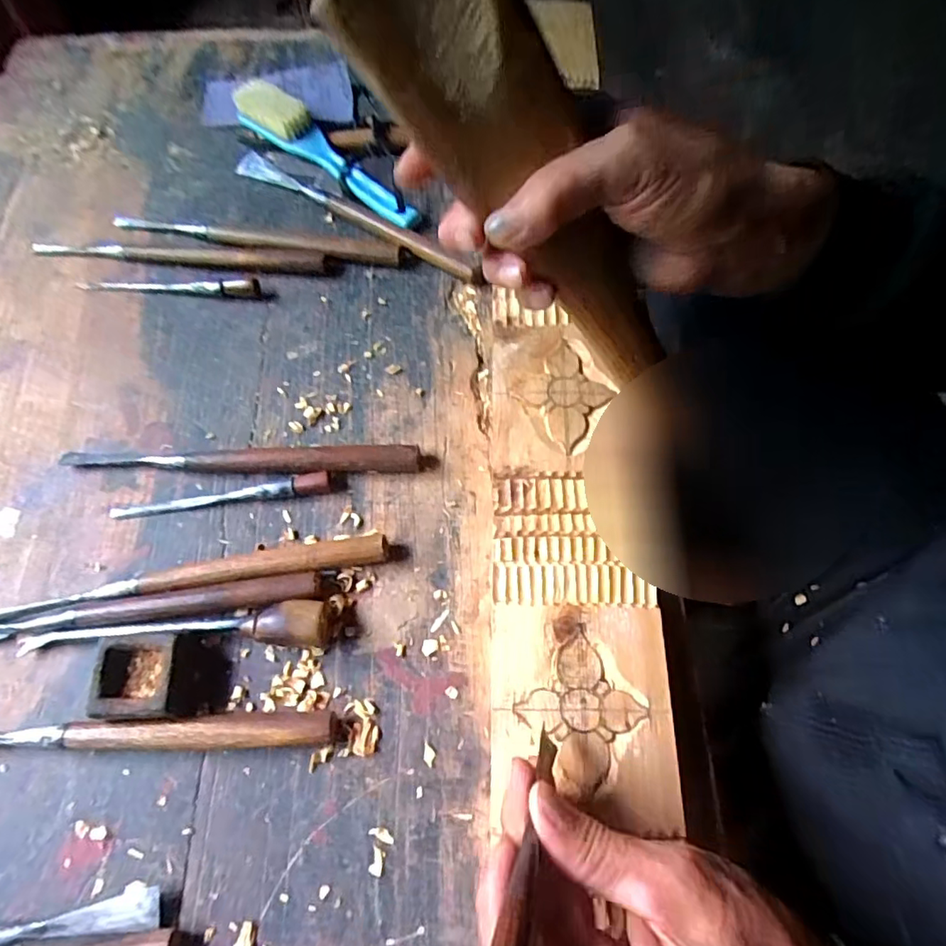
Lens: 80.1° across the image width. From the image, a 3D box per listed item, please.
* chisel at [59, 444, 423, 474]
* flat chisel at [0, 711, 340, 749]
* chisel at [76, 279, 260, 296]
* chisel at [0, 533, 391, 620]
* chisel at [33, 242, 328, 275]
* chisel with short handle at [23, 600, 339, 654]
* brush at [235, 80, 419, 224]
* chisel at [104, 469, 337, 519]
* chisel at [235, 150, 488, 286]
[{"bbox_3d":[-0.165,-0.012,0.398,0.254,0.016,0.020,2,66,2],"label":"chisel"},{"bbox_3d":[-0.205,0.153,0.327,0.250,0.017,0.018,-3,66,0],"label":"flat chisel"},{"bbox_3d":[-0.252,-0.155,0.464,0.152,0.011,0.012,2,66,2],"label":"chisel"},{"bbox_3d":[-0.179,0.068,0.362,0.249,0.018,0.020,-9,67,-3],"label":"chisel"},{"bbox_3d":[-0.249,-0.185,0.477,0.250,0.013,0.020,6,67,4],"label":"chisel"},{"bbox_3d":[-0.183,0.093,0.345,0.197,0.029,0.028,0,66,1],"label":"chisel with short handle"},{"bbox_3d":[-0.135,-0.287,0.502,0.237,0.038,0.030,41,73,17],"label":"brush"},{"bbox_3d":[-0.175,0.015,0.389,0.152,0.012,0.012,-6,66,-2],"label":"chisel"},{"bbox_3d":[-0.105,-0.223,0.489,0.278,0.016,0.022,35,71,15],"label":"chisel"}]

